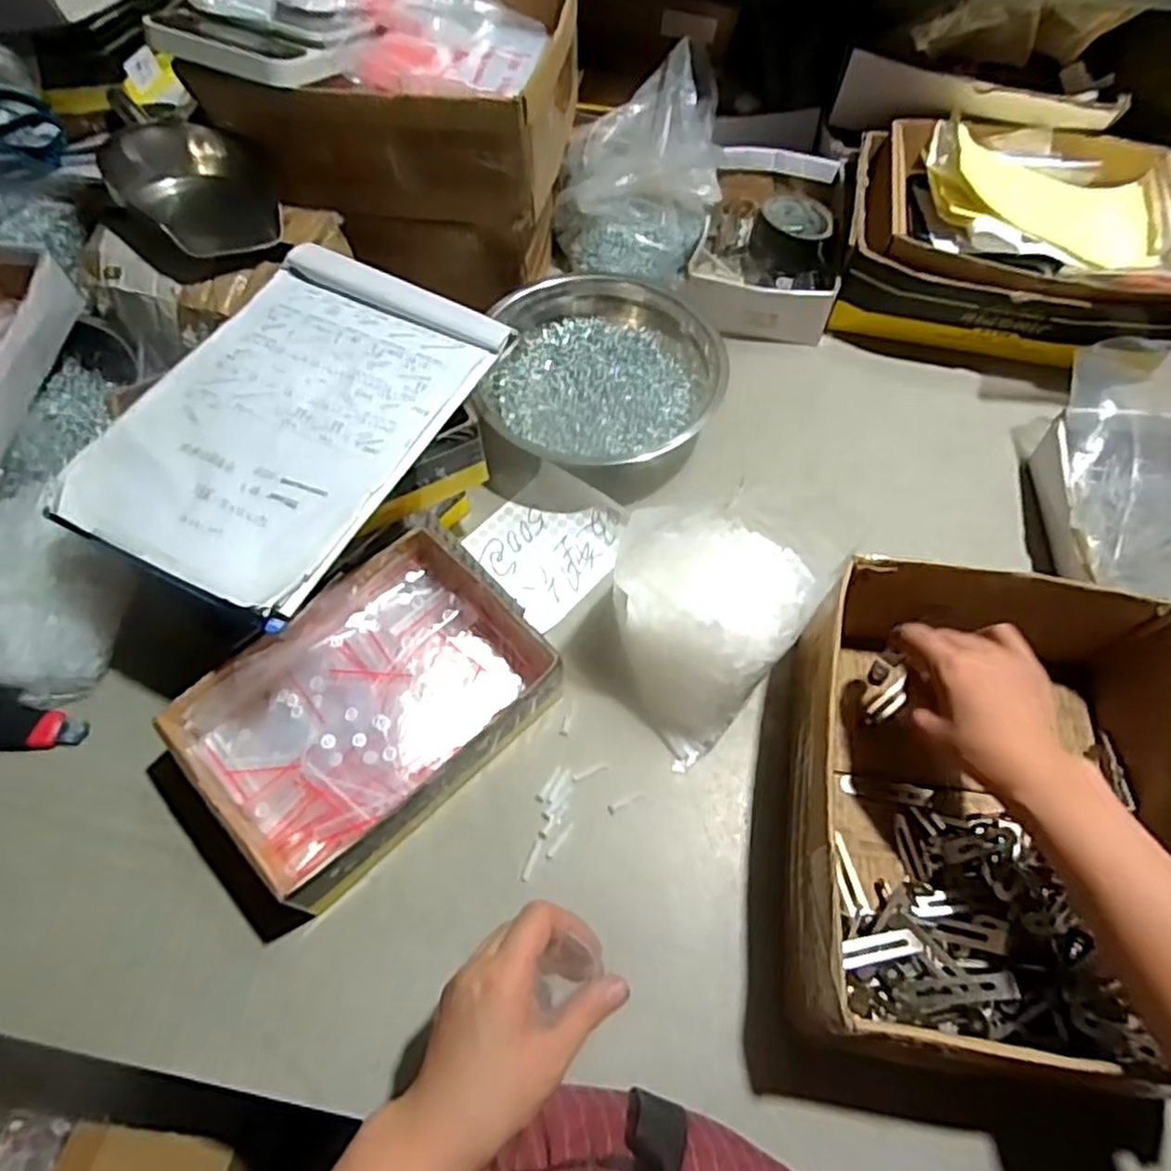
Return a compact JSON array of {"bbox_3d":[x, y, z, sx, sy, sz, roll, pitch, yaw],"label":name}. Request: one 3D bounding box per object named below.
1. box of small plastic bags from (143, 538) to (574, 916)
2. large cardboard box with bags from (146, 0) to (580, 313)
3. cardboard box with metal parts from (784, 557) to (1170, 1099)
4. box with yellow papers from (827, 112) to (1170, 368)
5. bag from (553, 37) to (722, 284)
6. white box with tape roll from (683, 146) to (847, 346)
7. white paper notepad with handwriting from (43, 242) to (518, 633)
[{"bbox_3d":[-0.165,0.095,0.582,0.179,0.077,0.251,40,68,20],"label":"box of small plastic bags"},{"bbox_3d":[-0.188,-0.494,0.783,0.340,0.240,0.268,11,61,6],"label":"large cardboard box with bags"},{"bbox_3d":[0.284,0.154,0.522,0.262,0.126,0.309,5,61,2],"label":"cardboard box with metal parts"},{"bbox_3d":[0.464,-0.382,0.811,0.345,0.123,0.257,17,62,9],"label":"box with yellow papers"},{"bbox_3d":[0.061,-0.474,0.840,0.177,0.140,0.207,13,61,7],"label":"bag"},{"bbox_3d":[0.211,-0.398,0.857,0.154,0.058,0.257,11,61,6],"label":"white box with tape roll"},{"bbox_3d":[-0.223,-0.132,0.569,0.217,0.012,0.313,25,63,13],"label":"white paper notepad with handwriting"}]

